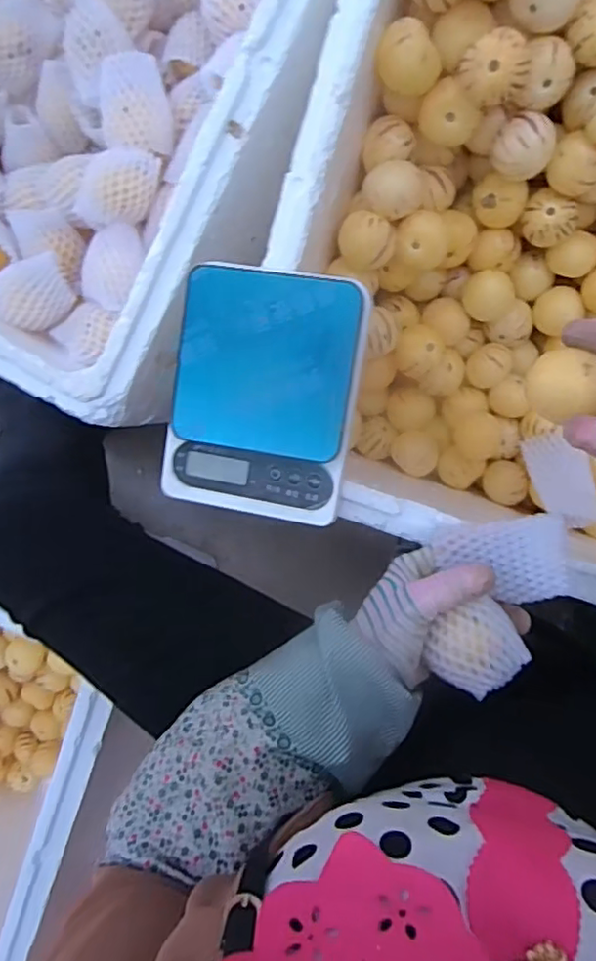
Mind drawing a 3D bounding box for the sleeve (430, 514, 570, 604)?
[{"bbox_3d":[0.134,0.053,0.403,0.080,0.010,0.053,-10,76,22],"label":"sleeve"}]

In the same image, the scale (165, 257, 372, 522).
[{"bbox_3d":[-0.024,-0.057,0.430,0.127,0.032,0.167,10,101,7],"label":"scale"}]

